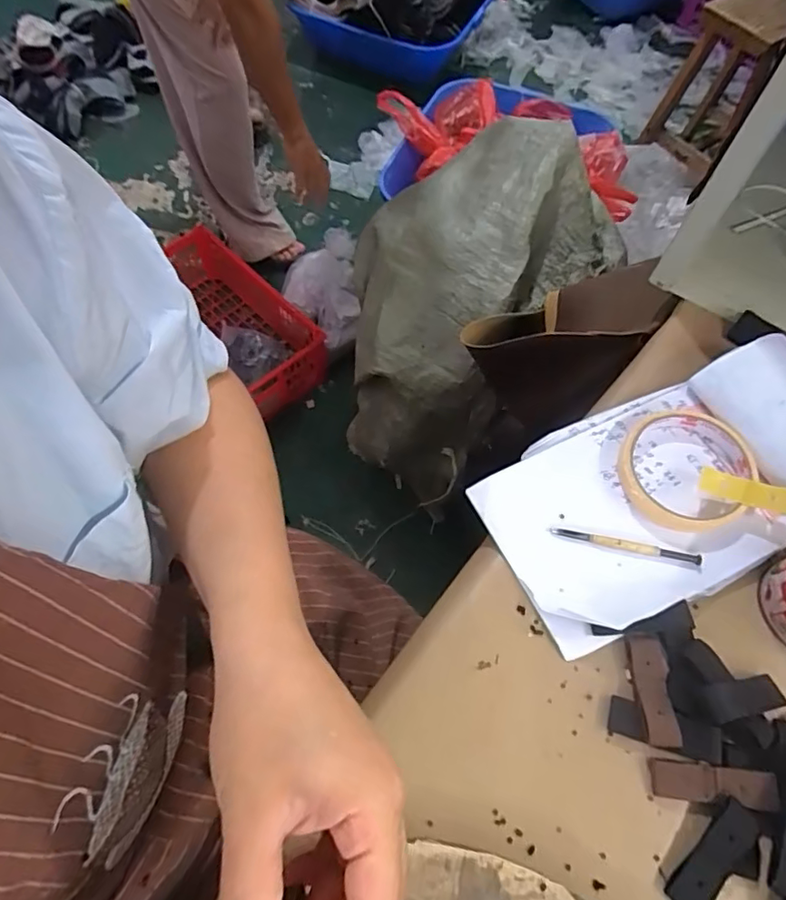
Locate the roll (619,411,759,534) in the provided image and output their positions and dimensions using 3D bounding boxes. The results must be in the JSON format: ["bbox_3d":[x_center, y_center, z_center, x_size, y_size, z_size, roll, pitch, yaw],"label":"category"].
[{"bbox_3d":[0.201,0.013,0.378,0.084,0.018,0.084,1,63,-2],"label":"roll"}]

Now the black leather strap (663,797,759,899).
[{"bbox_3d":[0.170,0.217,0.289,0.060,0.009,0.021,-39,70,-19],"label":"black leather strap"}]

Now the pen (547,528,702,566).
[{"bbox_3d":[0.154,0.063,0.361,0.096,0.004,0.008,12,63,4],"label":"pen"}]

